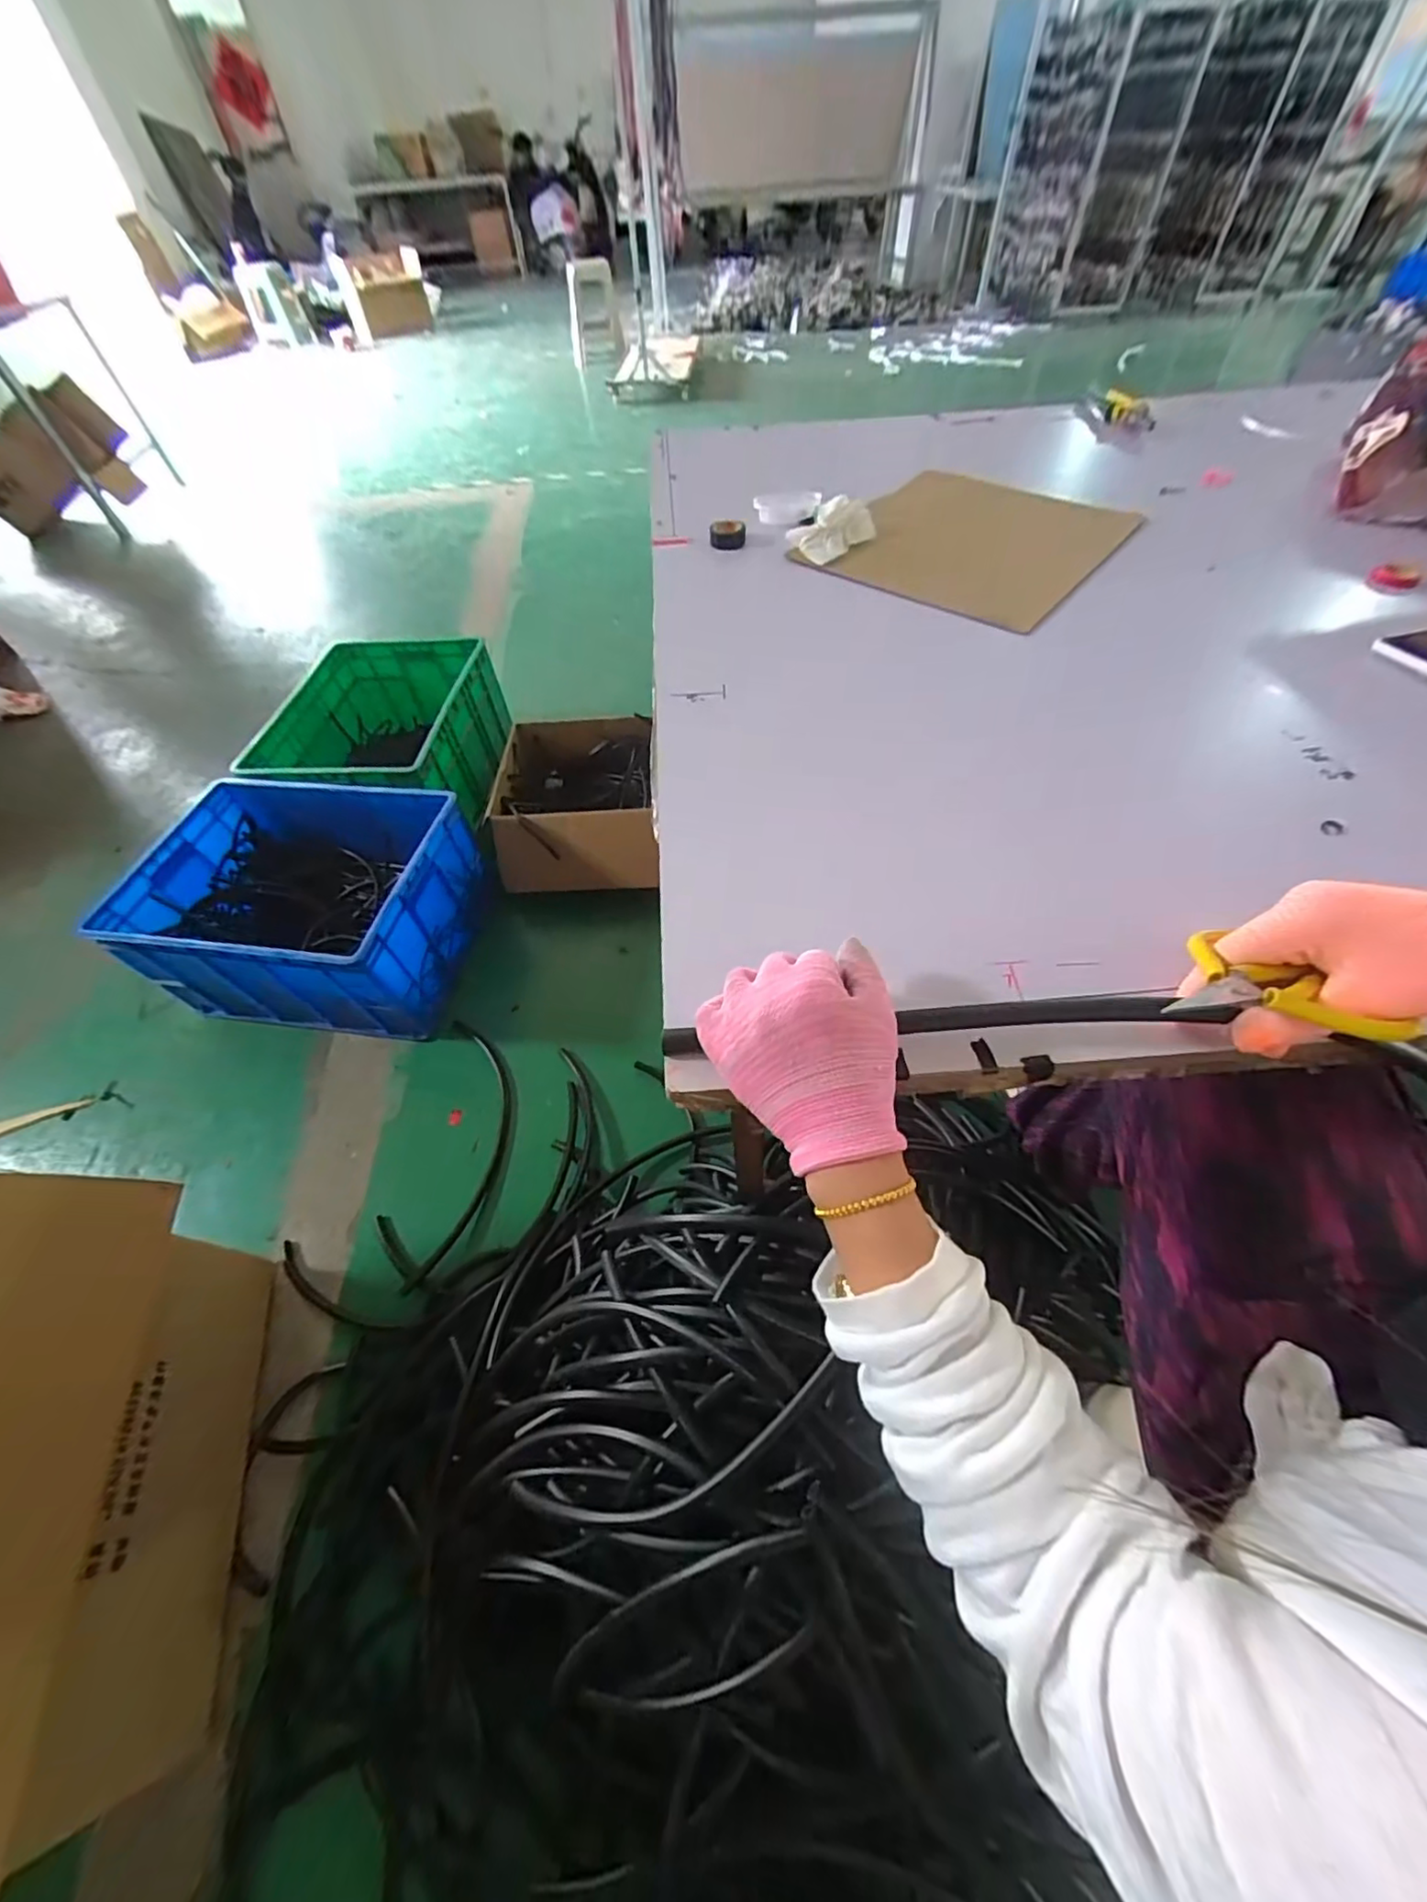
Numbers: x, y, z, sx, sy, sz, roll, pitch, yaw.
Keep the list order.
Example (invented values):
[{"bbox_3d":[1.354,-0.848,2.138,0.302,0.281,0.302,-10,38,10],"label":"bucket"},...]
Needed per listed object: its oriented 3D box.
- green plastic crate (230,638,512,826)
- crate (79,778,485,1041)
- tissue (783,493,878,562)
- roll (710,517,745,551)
[{"bbox_3d":[-0.775,-0.510,1.504,0.466,0.237,0.583,3,54,5],"label":"green plastic crate"},{"bbox_3d":[-0.776,-0.086,1.202,0.573,0.274,0.412,5,54,7],"label":"crate"},{"bbox_3d":[0.143,-0.514,0.736,0.072,0.036,0.117,37,63,25],"label":"tissue"},{"bbox_3d":[0.017,-0.512,0.745,0.043,0.024,0.043,-3,54,1],"label":"roll"}]

